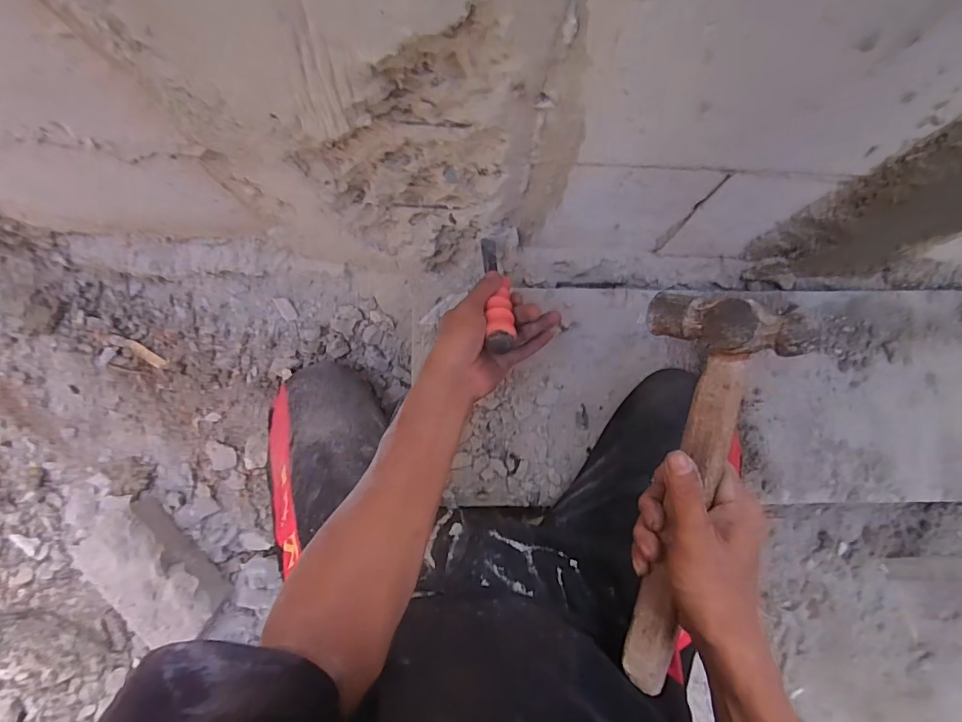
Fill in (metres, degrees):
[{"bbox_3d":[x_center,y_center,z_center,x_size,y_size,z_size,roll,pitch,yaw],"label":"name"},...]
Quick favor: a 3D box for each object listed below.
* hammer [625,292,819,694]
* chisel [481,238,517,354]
[{"bbox_3d":[0.168,0.104,0.346,0.043,0.100,0.294,3,93,-45],"label":"hammer"},{"bbox_3d":[0.015,-0.087,0.512,0.025,0.024,0.209,1,40,-4],"label":"chisel"}]

